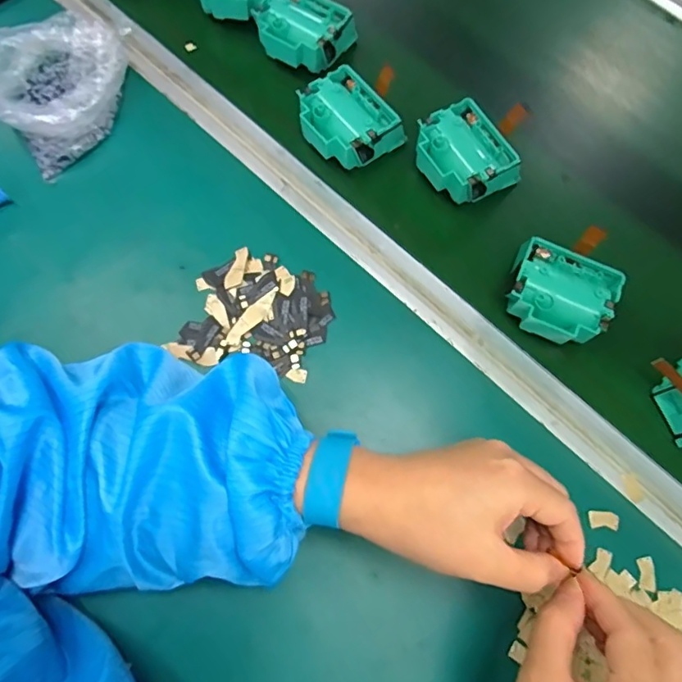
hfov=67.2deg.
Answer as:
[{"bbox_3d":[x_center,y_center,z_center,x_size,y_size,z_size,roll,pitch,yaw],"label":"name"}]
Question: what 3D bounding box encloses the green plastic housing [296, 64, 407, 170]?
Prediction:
[{"bbox_3d":[0.005,-0.187,0.442,0.071,0.037,0.075,-41,79,-14],"label":"green plastic housing"}]

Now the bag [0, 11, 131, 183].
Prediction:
[{"bbox_3d":[-0.234,-0.218,0.440,0.109,0.044,0.150,-15,74,-8],"label":"bag"}]

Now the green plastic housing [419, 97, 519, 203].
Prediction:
[{"bbox_3d":[0.102,-0.154,0.437,0.066,0.040,0.075,-30,76,-12],"label":"green plastic housing"}]

